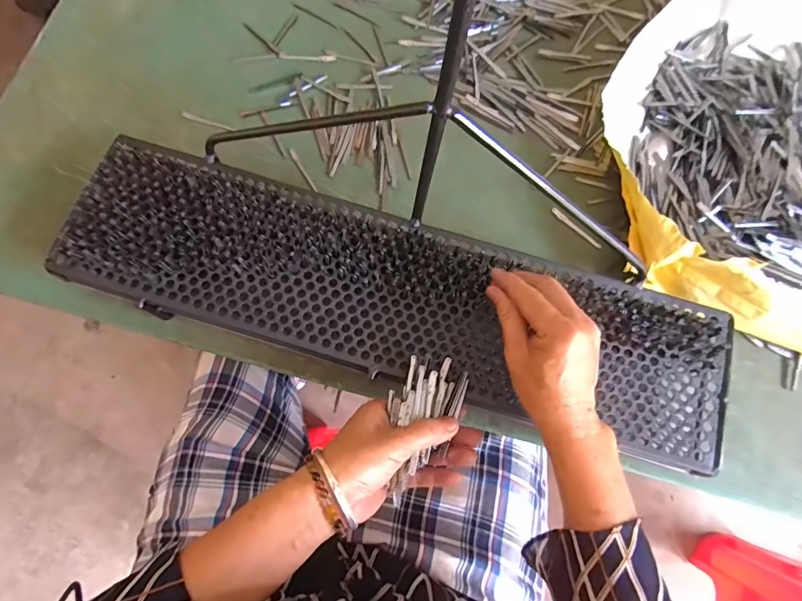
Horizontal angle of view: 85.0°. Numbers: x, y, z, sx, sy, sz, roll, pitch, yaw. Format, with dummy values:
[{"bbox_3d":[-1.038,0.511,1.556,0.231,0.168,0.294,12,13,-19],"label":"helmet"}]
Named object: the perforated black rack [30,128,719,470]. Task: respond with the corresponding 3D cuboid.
[{"bbox_3d":[-0.004,0.001,0.414,0.590,0.062,0.149,16,77,1],"label":"perforated black rack"}]

